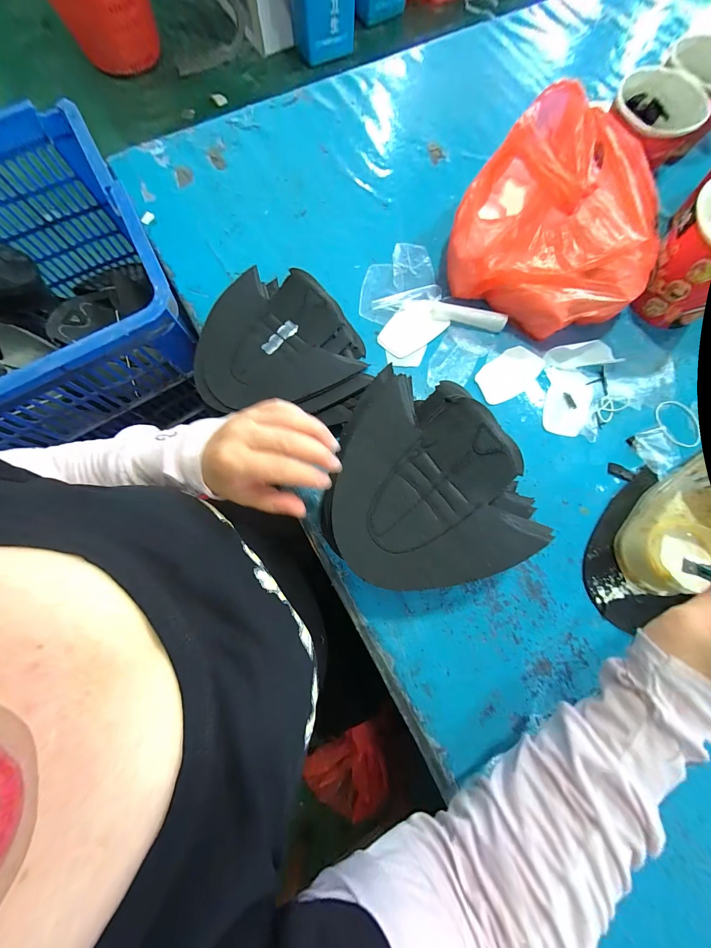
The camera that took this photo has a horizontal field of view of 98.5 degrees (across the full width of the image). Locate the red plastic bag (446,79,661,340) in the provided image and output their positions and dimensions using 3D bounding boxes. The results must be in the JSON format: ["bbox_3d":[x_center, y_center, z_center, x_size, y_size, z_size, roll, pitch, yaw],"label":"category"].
[{"bbox_3d":[0.238,-0.276,0.362,0.222,0.127,0.173,35,80,6],"label":"red plastic bag"}]

